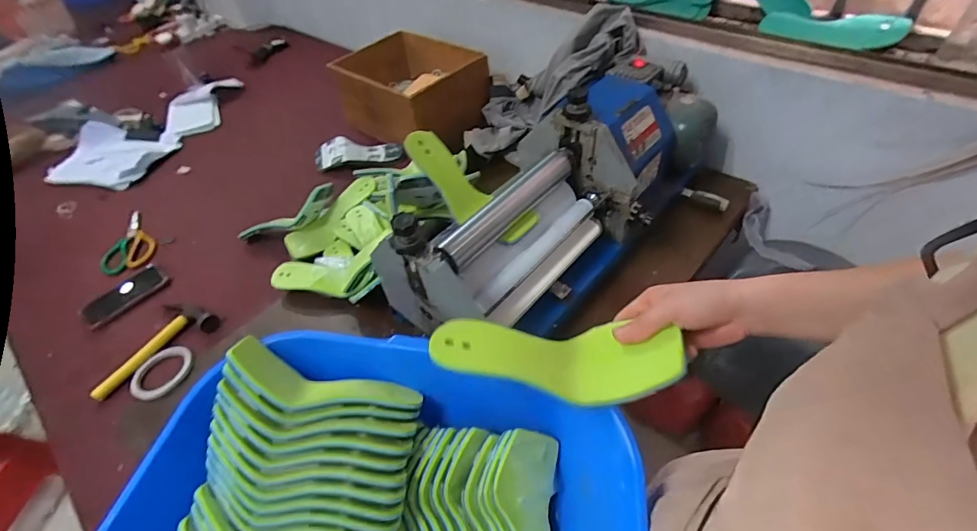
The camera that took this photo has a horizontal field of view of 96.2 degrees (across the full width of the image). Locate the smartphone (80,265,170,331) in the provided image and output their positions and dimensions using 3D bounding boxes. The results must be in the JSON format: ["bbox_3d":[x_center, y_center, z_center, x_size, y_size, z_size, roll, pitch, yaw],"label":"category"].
[{"bbox_3d":[-0.717,0.059,0.864,0.082,0.009,0.149,26,56,26],"label":"smartphone"}]

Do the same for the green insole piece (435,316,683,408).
[{"bbox_3d":[0.059,0.079,0.398,0.214,0.034,0.073,5,49,4],"label":"green insole piece"}]

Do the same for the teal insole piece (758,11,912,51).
[{"bbox_3d":[0.642,-0.447,0.825,0.231,0.036,0.082,26,56,26],"label":"teal insole piece"}]

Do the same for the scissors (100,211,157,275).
[{"bbox_3d":[-0.791,-0.060,0.977,0.089,0.025,0.182,-17,49,-9],"label":"scissors"}]

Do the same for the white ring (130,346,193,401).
[{"bbox_3d":[-0.551,0.180,0.739,0.081,0.008,0.098,28,56,27],"label":"white ring"}]

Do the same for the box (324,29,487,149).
[{"bbox_3d":[-0.185,-0.462,1.167,0.358,0.179,0.282,25,55,25],"label":"box"}]

